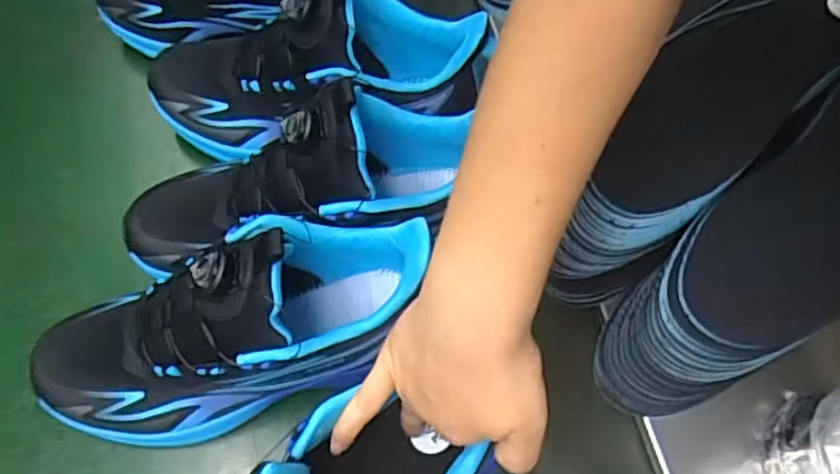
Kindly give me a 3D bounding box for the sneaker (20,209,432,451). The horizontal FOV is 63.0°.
[{"bbox_3d":[-0.112,0.046,0.394,0.238,0.118,0.091,-16,66,-9],"label":"sneaker"}]

